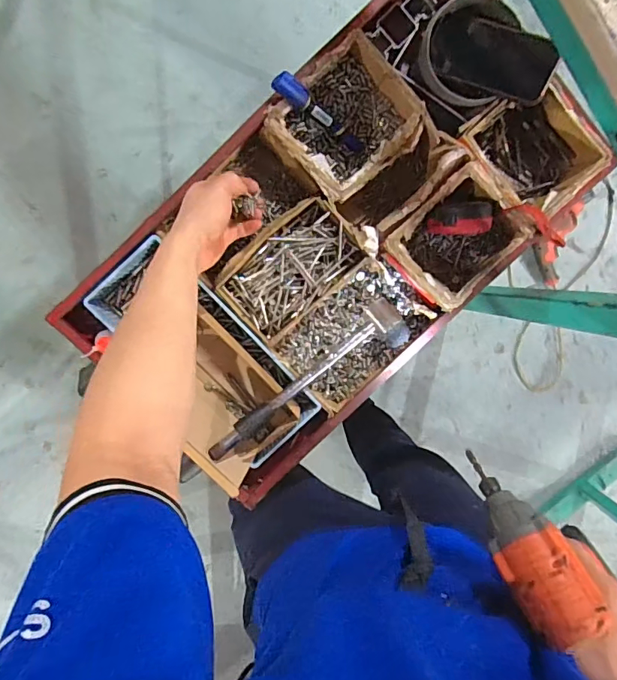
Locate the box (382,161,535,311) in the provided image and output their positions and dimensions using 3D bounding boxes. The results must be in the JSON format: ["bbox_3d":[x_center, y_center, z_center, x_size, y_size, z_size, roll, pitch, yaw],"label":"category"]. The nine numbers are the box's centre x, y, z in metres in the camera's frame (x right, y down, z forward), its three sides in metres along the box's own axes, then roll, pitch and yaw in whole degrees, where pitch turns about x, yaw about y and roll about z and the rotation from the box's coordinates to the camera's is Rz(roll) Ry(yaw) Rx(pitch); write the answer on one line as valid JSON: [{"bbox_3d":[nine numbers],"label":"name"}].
[{"bbox_3d":[0.189,-0.132,0.612,0.160,0.065,0.127,-45,98,3],"label":"box"}]

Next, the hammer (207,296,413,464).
[{"bbox_3d":[0.004,0.049,0.595,0.301,0.047,0.058,-36,100,-12],"label":"hammer"}]

